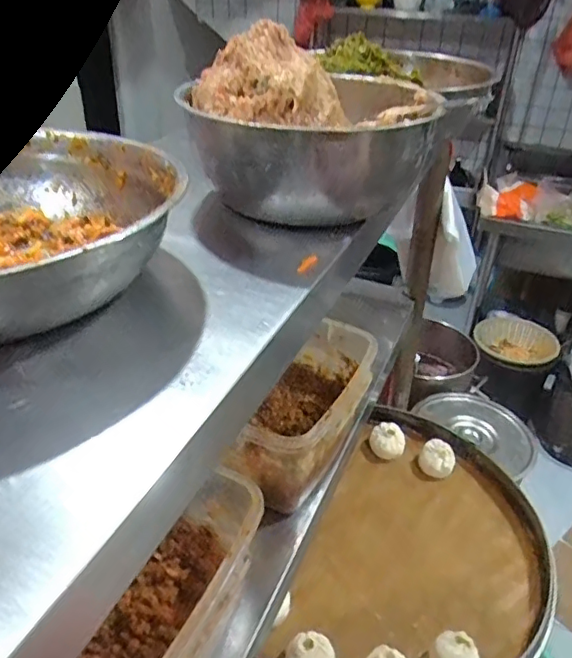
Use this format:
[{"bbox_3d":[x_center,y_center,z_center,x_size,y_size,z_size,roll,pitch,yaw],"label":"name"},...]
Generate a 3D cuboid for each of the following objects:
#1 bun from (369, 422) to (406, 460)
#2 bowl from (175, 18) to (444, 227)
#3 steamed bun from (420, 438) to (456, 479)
[{"bbox_3d":[0.166,0.182,0.932,0.059,0.036,0.048,15,35,18],"label":"bun"},{"bbox_3d":[0.026,-0.170,0.469,0.184,0.120,0.191,3,33,2],"label":"bowl"},{"bbox_3d":[0.243,0.203,0.905,0.051,0.036,0.058,17,36,22],"label":"steamed bun"}]

